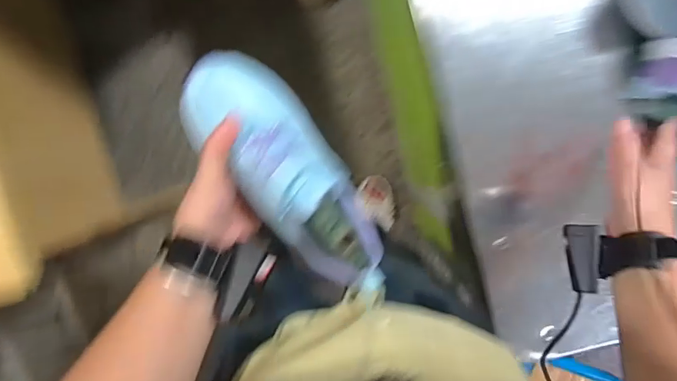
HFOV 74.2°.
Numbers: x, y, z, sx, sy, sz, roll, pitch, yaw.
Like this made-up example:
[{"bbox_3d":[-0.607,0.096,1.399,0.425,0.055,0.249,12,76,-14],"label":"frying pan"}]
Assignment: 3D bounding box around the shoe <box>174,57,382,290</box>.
[{"bbox_3d":[-0.043,-0.010,0.407,0.087,0.089,0.240,-37,88,3],"label":"shoe"}]

